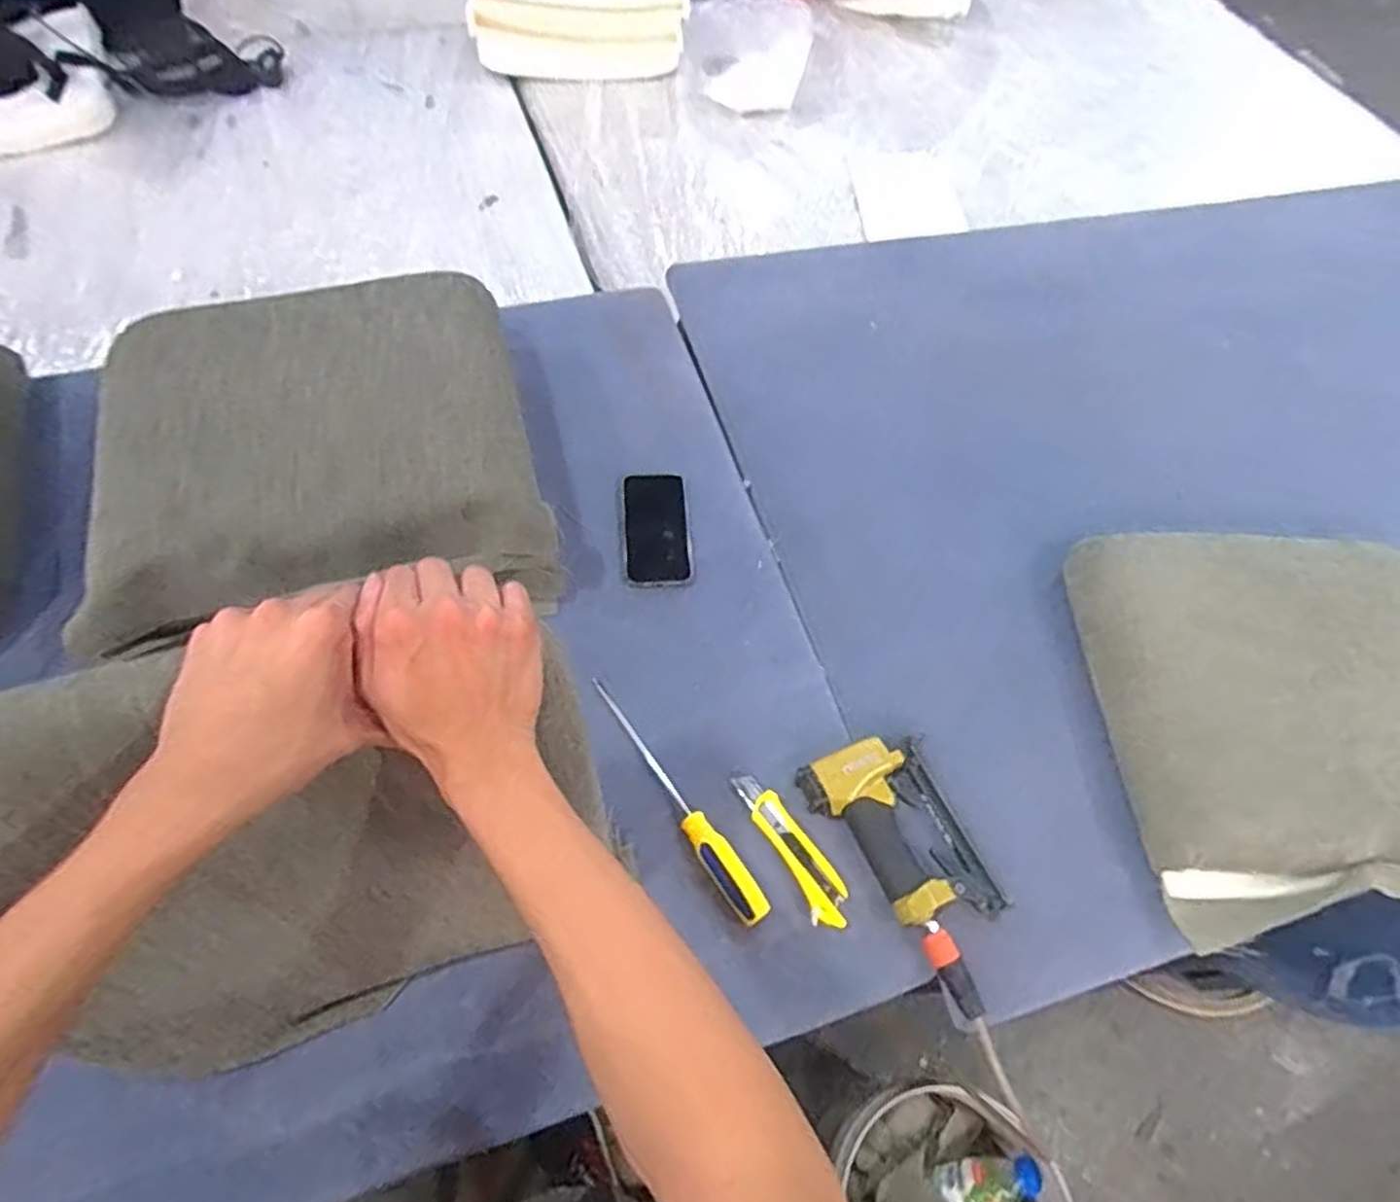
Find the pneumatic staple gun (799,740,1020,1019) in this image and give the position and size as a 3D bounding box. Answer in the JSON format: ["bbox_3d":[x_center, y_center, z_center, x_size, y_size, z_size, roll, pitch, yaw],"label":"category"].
[{"bbox_3d":[0.207,0.248,0.696,0.122,0.039,0.250,-23,65,-16],"label":"pneumatic staple gun"}]

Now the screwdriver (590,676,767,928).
[{"bbox_3d":[-0.027,0.191,0.726,0.031,0.023,0.280,-31,67,-19],"label":"screwdriver"}]

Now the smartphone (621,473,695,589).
[{"bbox_3d":[-0.053,-0.090,0.881,0.079,0.016,0.165,-3,61,-6],"label":"smartphone"}]

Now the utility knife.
[{"bbox_3d":[0.093,0.242,0.726,0.043,0.010,0.163,-24,65,-17],"label":"utility knife"}]

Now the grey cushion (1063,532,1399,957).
[{"bbox_3d":[0.641,0.114,0.777,0.438,0.091,0.425,-3,61,-6],"label":"grey cushion"}]

